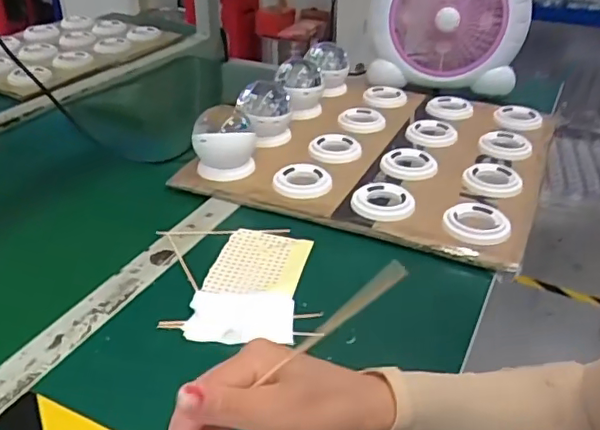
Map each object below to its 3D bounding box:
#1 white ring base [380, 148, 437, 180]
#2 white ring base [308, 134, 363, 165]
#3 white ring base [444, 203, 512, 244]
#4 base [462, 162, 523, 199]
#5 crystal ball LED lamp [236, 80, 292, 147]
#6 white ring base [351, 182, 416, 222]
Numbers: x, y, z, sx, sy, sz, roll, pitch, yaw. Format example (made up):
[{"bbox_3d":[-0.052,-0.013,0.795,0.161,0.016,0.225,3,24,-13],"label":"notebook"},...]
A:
[{"bbox_3d":[0.142,-0.066,0.754,0.061,0.018,0.061,0,32,0],"label":"white ring base"},{"bbox_3d":[0.051,-0.089,0.787,0.063,0.022,0.056,-13,35,-21],"label":"white ring base"},{"bbox_3d":[0.192,0.008,0.635,0.068,0.014,0.069,5,32,7],"label":"white ring base"},{"bbox_3d":[0.240,-0.045,0.718,0.074,0.011,0.067,-21,38,-31],"label":"base"},{"bbox_3d":[-0.048,-0.143,0.804,0.072,0.081,0.065,-6,33,-12],"label":"crystal ball LED lamp"},{"bbox_3d":[0.093,-0.015,0.672,0.068,0.018,0.070,1,32,0],"label":"white ring base"}]

